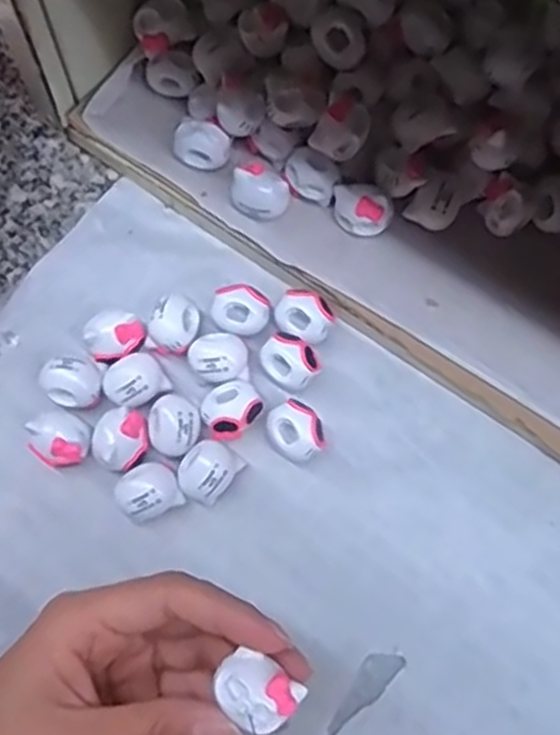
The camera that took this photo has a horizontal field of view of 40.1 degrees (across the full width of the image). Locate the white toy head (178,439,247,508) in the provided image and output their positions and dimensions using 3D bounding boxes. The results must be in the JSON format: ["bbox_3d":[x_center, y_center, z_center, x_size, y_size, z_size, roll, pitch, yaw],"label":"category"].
[{"bbox_3d":[-0.030,0.043,0.318,0.020,0.019,0.025,40,78,9],"label":"white toy head"}]

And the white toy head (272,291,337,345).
[{"bbox_3d":[0.011,-0.021,0.338,0.025,0.016,0.020,29,76,6],"label":"white toy head"}]

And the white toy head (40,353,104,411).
[{"bbox_3d":[-0.088,0.006,0.327,0.022,0.018,0.023,0,75,-1],"label":"white toy head"}]

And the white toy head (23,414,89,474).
[{"bbox_3d":[-0.091,0.030,0.320,0.023,0.018,0.022,0,75,-1],"label":"white toy head"}]

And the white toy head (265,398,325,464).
[{"bbox_3d":[0.007,0.028,0.324,0.021,0.019,0.025,-27,77,-8],"label":"white toy head"}]

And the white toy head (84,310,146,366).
[{"bbox_3d":[-0.072,-0.014,0.331,0.024,0.016,0.020,-33,78,-9],"label":"white toy head"}]

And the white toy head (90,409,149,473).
[{"bbox_3d":[-0.066,0.030,0.321,0.022,0.019,0.025,36,77,8],"label":"white toy head"}]

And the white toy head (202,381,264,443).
[{"bbox_3d":[-0.021,0.018,0.325,0.025,0.017,0.021,-38,79,-10],"label":"white toy head"}]

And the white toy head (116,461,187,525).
[{"bbox_3d":[-0.054,0.051,0.315,0.024,0.021,0.021,-25,77,-8],"label":"white toy head"}]

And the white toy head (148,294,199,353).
[{"bbox_3d":[-0.045,-0.019,0.334,0.019,0.018,0.023,30,76,7],"label":"white toy head"}]

